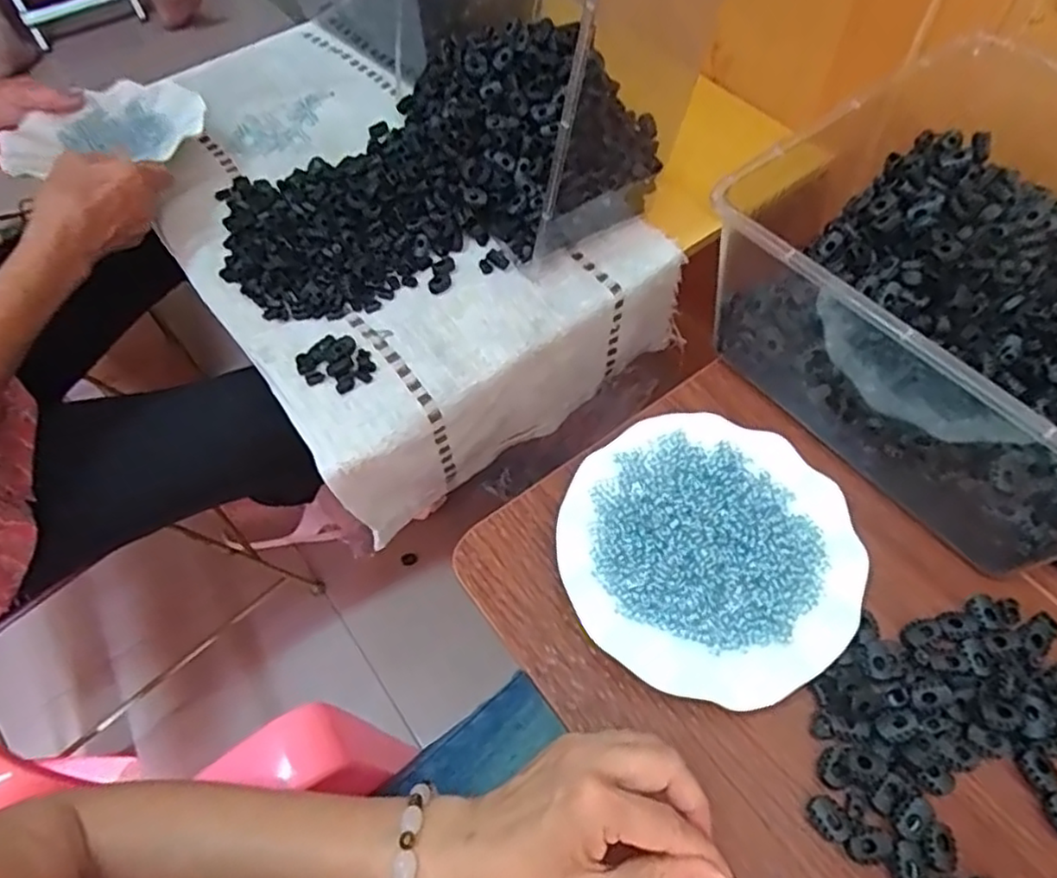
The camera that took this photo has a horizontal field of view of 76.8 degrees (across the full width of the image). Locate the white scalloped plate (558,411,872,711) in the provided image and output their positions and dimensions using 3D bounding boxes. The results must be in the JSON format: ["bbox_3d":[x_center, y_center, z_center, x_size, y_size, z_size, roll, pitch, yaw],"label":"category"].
[{"bbox_3d":[0.115,0.072,0.431,0.180,0.031,0.180,-1,59,2],"label":"white scalloped plate"}]

